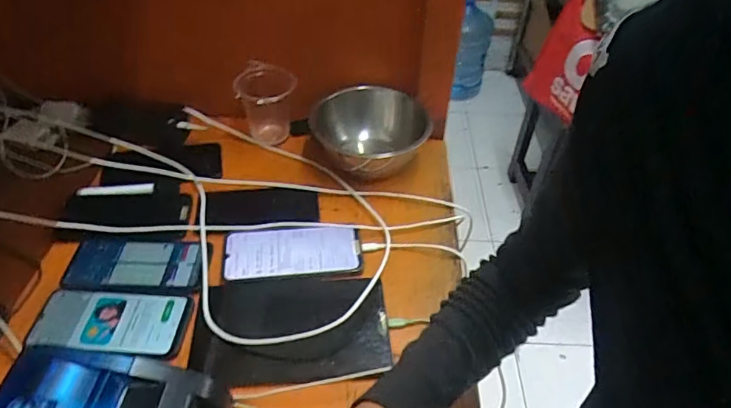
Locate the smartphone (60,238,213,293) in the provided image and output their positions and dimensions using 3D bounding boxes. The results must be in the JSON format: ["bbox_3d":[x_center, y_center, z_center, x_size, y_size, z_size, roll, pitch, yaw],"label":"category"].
[{"bbox_3d":[-0.271,0.071,0.596,0.162,0.012,0.078,0,45,-2],"label":"smartphone"}]

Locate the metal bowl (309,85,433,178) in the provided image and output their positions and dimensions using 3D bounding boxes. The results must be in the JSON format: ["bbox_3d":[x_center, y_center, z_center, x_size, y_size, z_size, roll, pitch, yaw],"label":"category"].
[{"bbox_3d":[-0.001,-0.104,0.735,0.172,0.072,0.172,1,45,-1],"label":"metal bowl"}]

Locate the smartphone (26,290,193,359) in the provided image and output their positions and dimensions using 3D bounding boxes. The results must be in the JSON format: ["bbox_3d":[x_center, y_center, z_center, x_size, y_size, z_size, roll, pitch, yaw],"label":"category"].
[{"bbox_3d":[-0.273,0.125,0.538,0.155,0.010,0.076,2,45,0],"label":"smartphone"}]

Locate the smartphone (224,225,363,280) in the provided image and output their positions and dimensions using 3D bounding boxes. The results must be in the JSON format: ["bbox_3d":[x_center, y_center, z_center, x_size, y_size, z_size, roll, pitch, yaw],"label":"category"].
[{"bbox_3d":[-0.090,0.056,0.618,0.166,0.007,0.077,-5,45,-7],"label":"smartphone"}]

